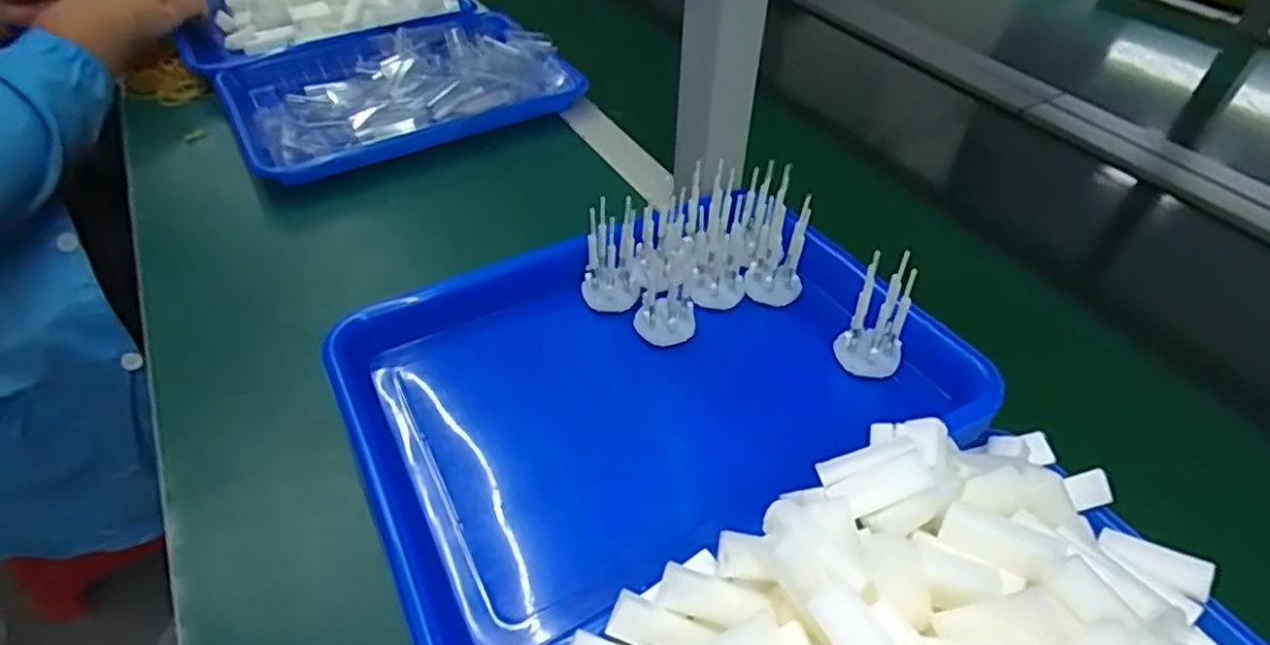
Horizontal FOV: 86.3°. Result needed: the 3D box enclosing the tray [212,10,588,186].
[{"bbox_3d":[-0.244,-0.249,0.703,0.324,0.046,0.221,-24,50,-23],"label":"tray"}]

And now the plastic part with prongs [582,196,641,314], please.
[{"bbox_3d":[-0.016,-0.043,0.441,0.036,0.068,0.029,-1,45,-2],"label":"plastic part with prongs"}]

